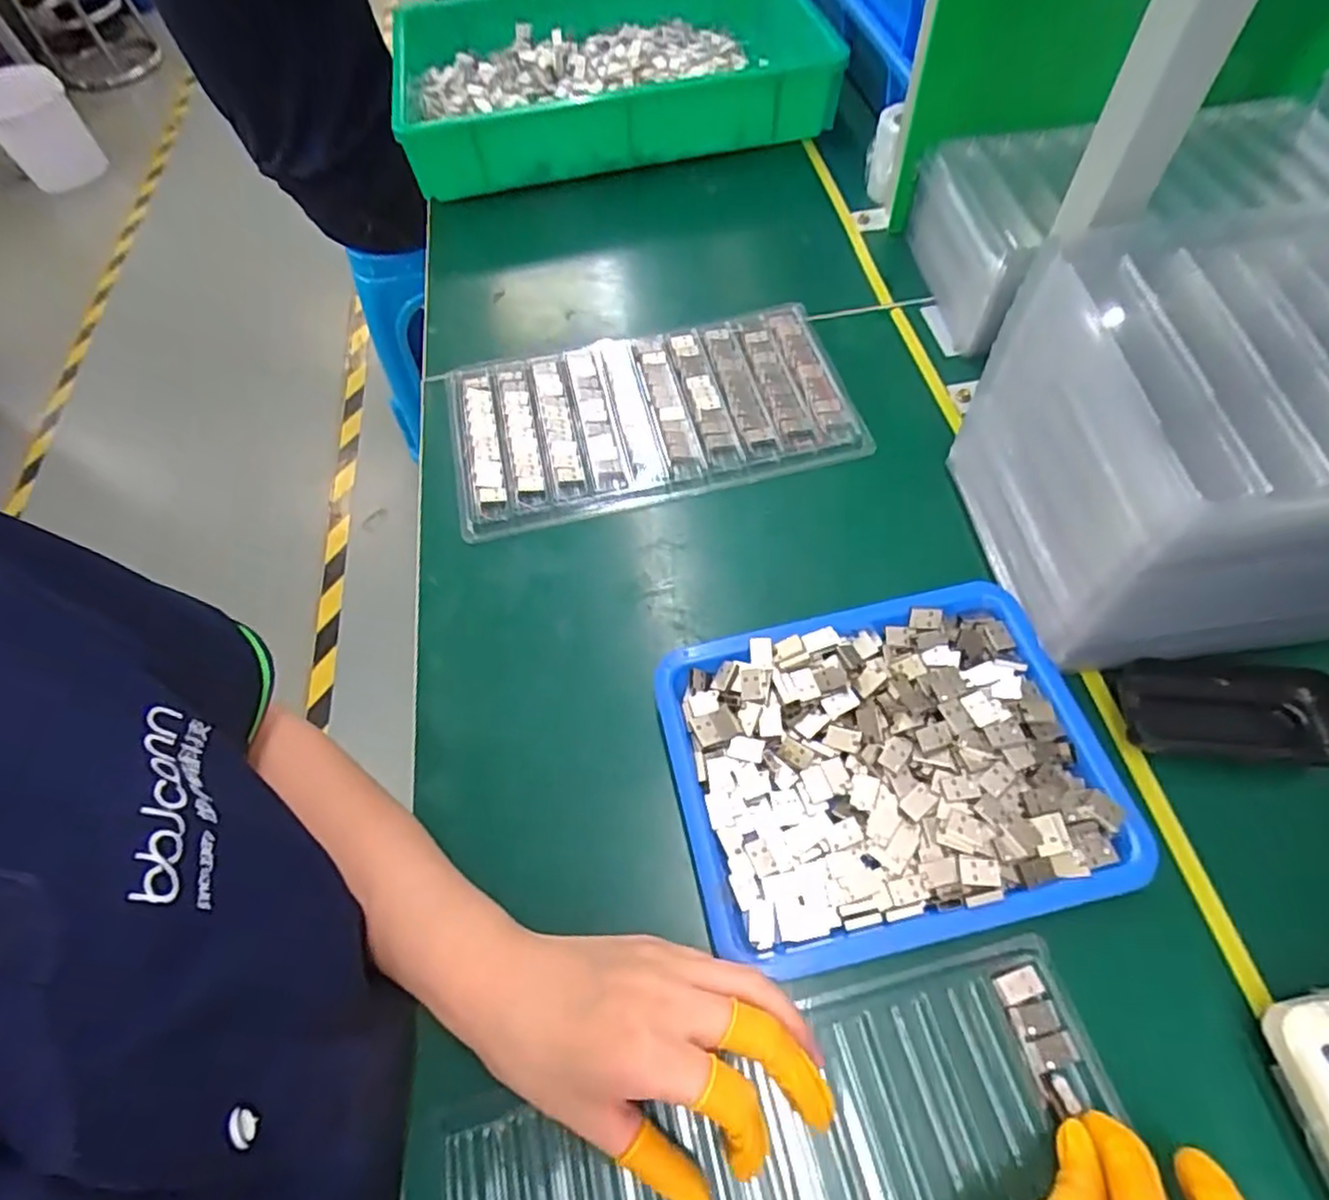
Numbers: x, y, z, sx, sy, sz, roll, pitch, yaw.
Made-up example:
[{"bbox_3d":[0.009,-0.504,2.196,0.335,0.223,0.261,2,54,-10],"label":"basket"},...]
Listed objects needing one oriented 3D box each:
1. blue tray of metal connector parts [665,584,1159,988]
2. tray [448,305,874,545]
[{"bbox_3d":[0.115,0.086,0.365,0.219,0.031,0.168,-13,60,-3],"label":"blue tray of metal connector parts"},{"bbox_3d":[-0.013,-0.142,0.517,0.291,0.018,0.164,-12,59,-3],"label":"tray"}]

